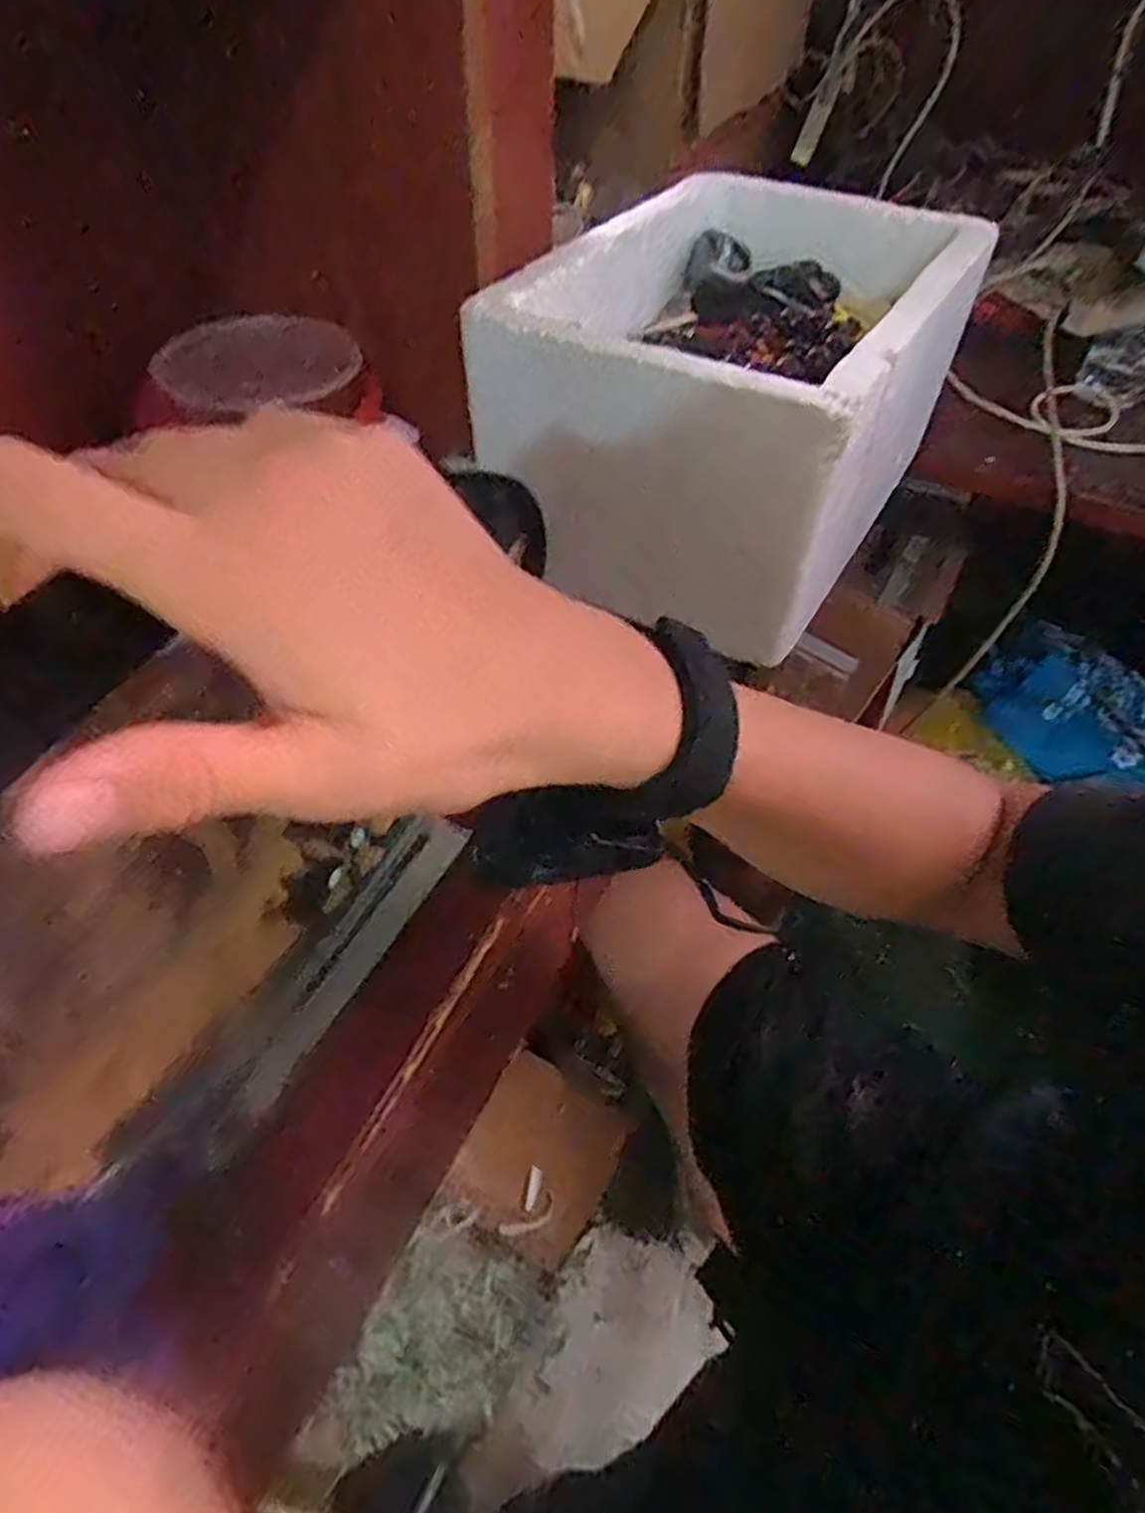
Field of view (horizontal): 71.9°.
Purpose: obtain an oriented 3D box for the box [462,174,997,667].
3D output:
[{"bbox_3d":[0.117,-0.265,0.554,0.232,0.150,0.334,26,54,18],"label":"box"}]

